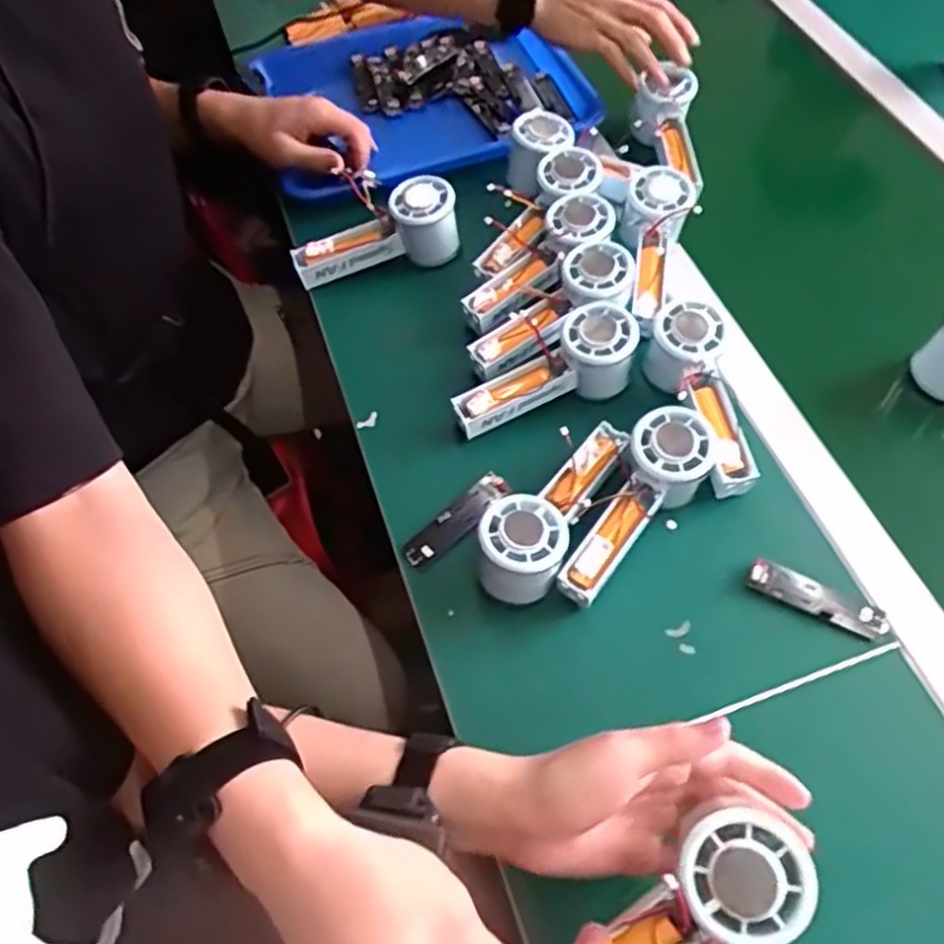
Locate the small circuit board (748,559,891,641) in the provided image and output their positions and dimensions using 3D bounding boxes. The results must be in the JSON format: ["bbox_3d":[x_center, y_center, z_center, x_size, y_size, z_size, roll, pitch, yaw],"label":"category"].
[{"bbox_3d":[0.235,0.087,0.511,0.091,0.009,0.020,23,62,14],"label":"small circuit board"}]

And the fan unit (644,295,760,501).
[{"bbox_3d":[0.171,-0.058,0.562,0.055,0.053,0.144,-8,59,-4],"label":"fan unit"}]

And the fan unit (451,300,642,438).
[{"bbox_3d":[0.059,-0.075,0.594,0.153,0.060,0.056,-28,61,4],"label":"fan unit"}]

